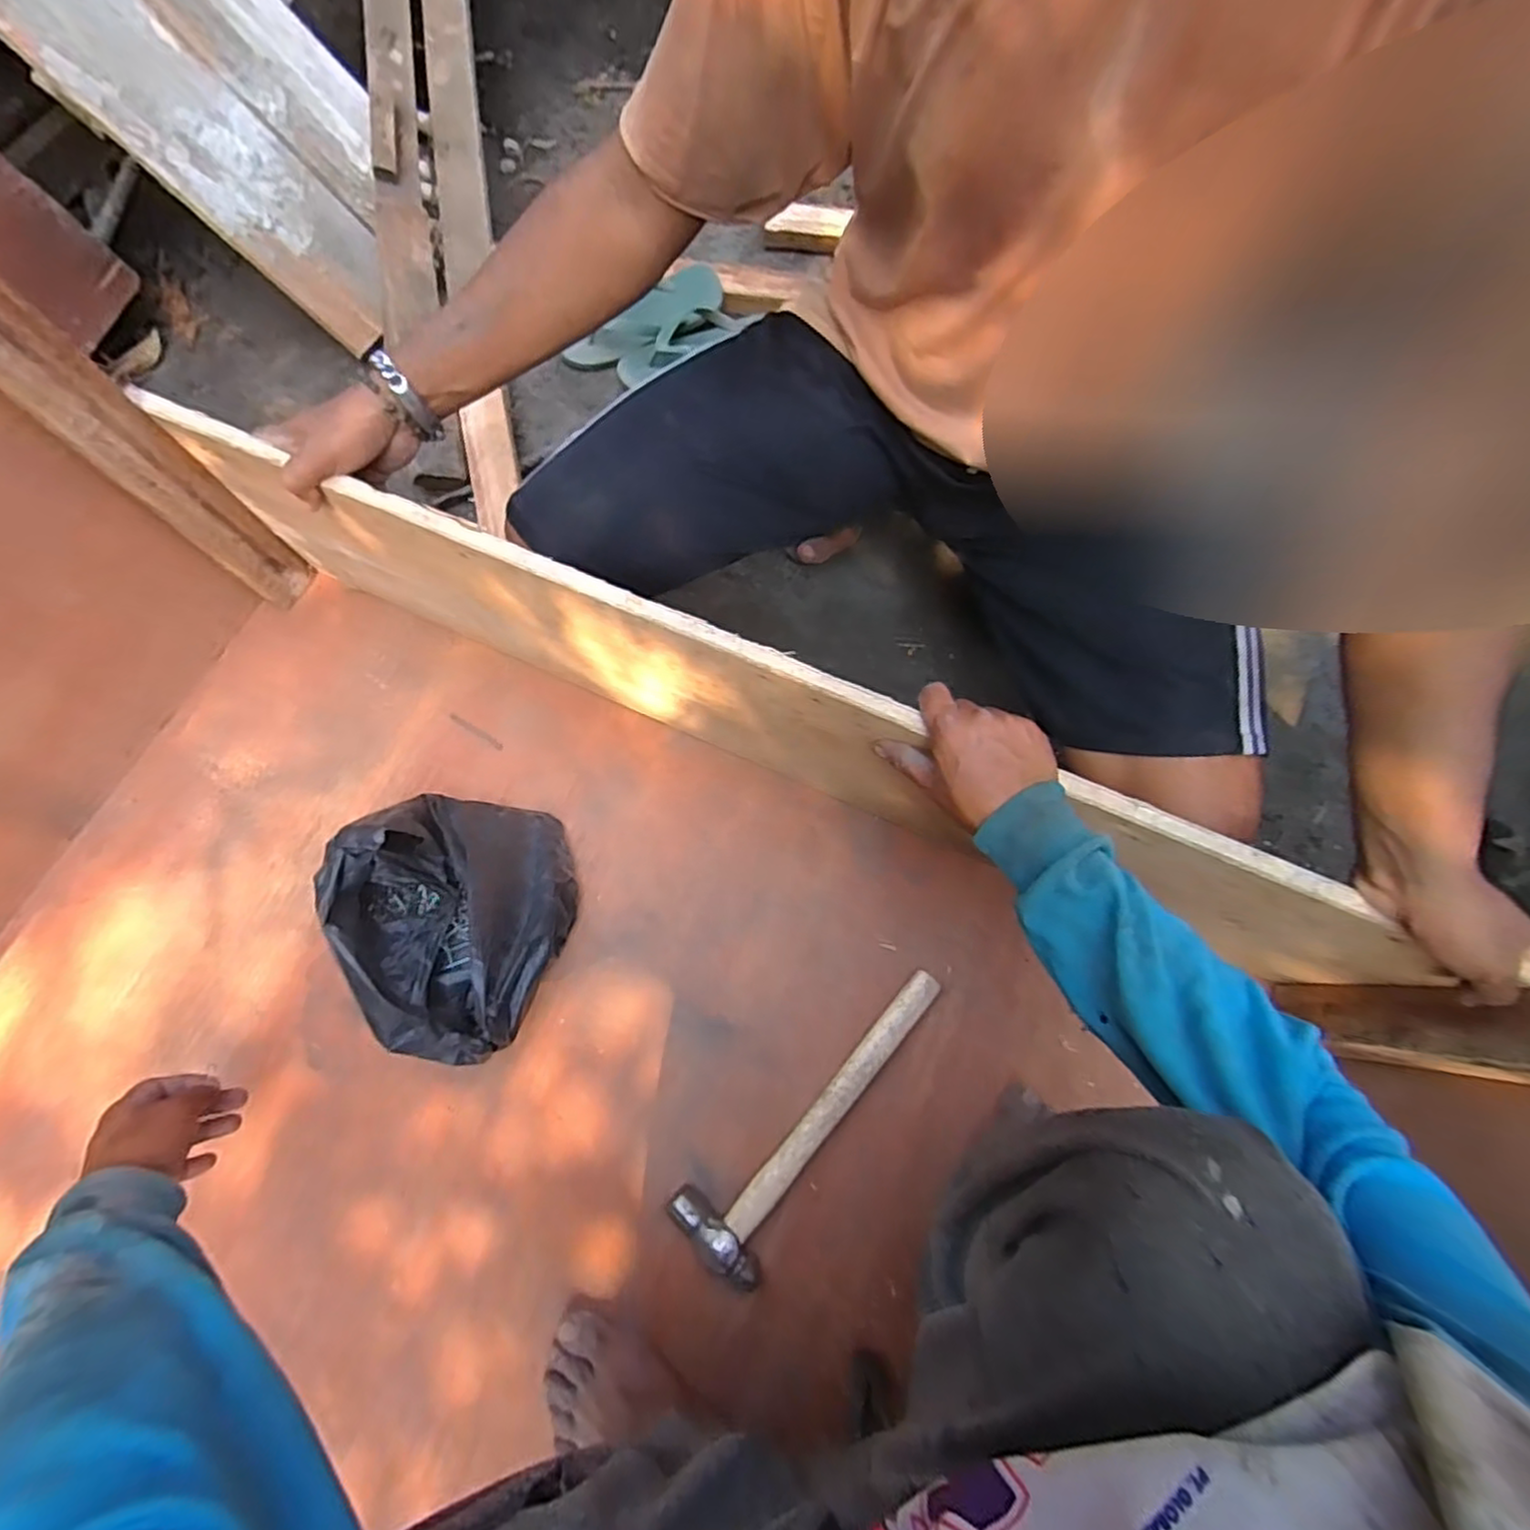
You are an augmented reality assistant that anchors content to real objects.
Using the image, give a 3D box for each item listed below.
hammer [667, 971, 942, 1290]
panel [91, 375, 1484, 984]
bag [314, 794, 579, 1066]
[{"bbox_3d":[0.058,0.325,0.637,0.315,0.024,0.087,-41,77,-14],"label":"hammer"},{"bbox_3d":[-0.009,-0.046,0.632,1.121,0.250,0.028,23,74,8],"label":"panel"},{"bbox_3d":[-0.293,0.141,0.633,0.193,0.109,0.221,8,71,1],"label":"bag"}]

